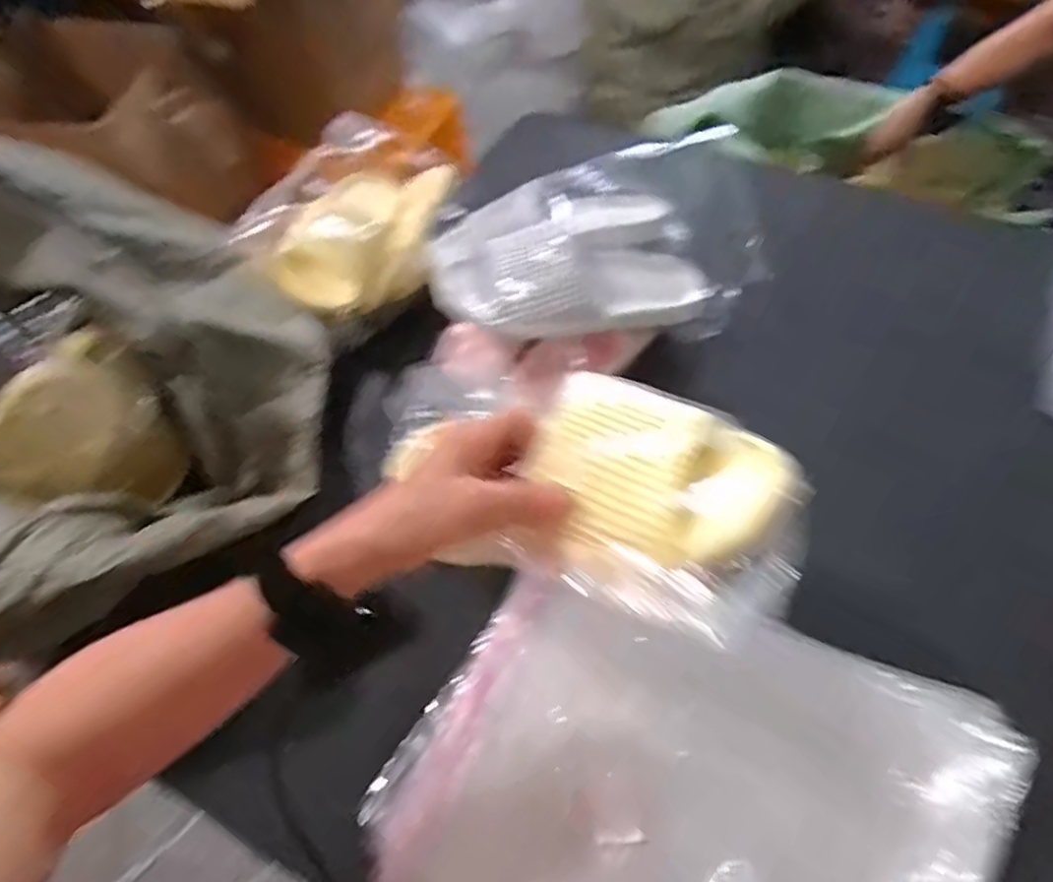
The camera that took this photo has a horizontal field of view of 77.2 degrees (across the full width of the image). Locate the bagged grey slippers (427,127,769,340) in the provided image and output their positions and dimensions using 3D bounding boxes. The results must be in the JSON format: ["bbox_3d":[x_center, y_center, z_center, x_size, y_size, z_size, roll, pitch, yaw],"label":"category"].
[{"bbox_3d":[0.078,-0.212,0.715,0.355,0.104,0.223,-19,57,-8],"label":"bagged grey slippers"}]

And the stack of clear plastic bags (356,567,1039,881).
[{"bbox_3d":[0.119,0.261,0.493,0.412,0.037,0.306,20,70,15],"label":"stack of clear plastic bags"}]

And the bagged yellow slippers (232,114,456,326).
[{"bbox_3d":[-0.175,-0.271,0.763,0.119,0.137,0.317,19,60,16],"label":"bagged yellow slippers"}]

